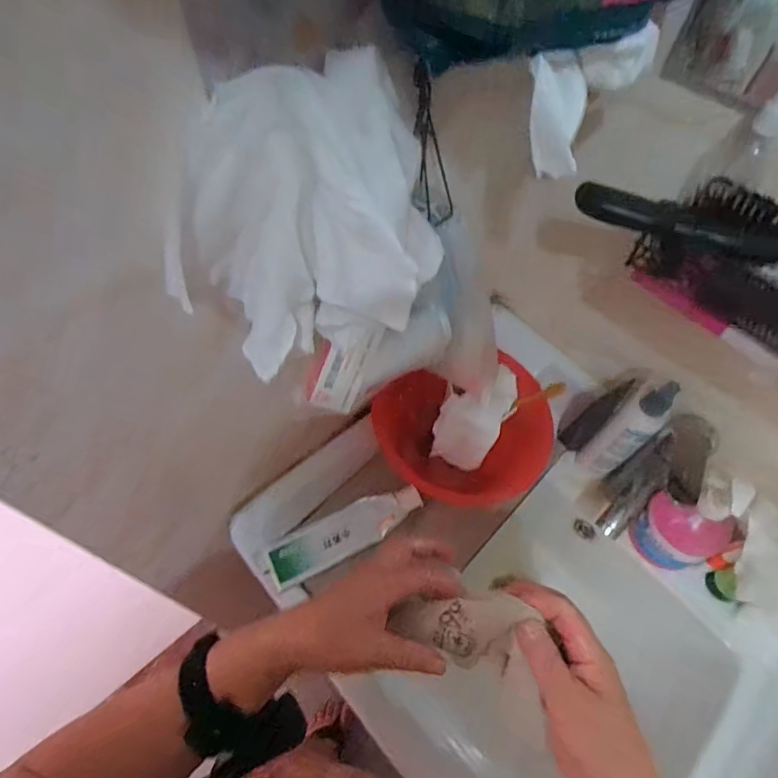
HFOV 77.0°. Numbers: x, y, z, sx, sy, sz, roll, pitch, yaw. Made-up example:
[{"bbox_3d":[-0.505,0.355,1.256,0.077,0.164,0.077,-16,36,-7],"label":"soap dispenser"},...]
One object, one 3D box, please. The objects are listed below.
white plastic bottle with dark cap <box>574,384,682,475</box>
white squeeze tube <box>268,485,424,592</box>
[{"bbox_3d":[0.277,0.052,0.577,0.031,0.179,0.046,-37,67,-24],"label":"white plastic bottle with dark cap"},{"bbox_3d":[-0.048,0.159,0.554,0.178,0.026,0.050,-22,61,-17],"label":"white squeeze tube"}]

